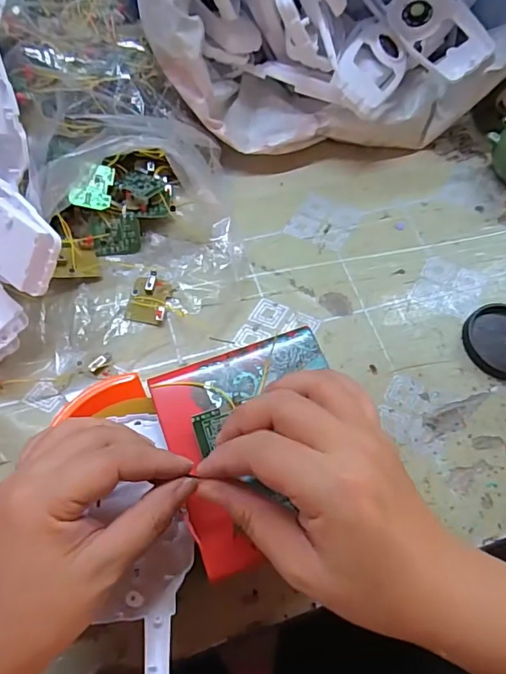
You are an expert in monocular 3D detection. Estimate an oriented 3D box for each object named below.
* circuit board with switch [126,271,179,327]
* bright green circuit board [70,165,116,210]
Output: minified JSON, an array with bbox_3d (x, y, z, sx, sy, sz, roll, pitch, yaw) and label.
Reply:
[{"bbox_3d":[-0.086,-0.033,0.410,0.034,0.008,0.045,14,64,3],"label":"circuit board with switch"},{"bbox_3d":[-0.137,-0.131,0.418,0.031,0.008,0.041,10,78,-17],"label":"bright green circuit board"}]

